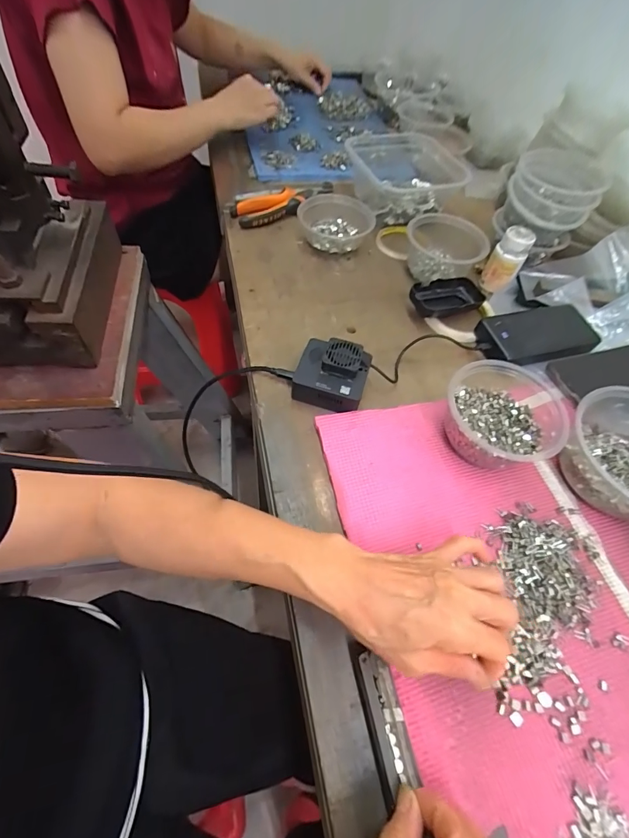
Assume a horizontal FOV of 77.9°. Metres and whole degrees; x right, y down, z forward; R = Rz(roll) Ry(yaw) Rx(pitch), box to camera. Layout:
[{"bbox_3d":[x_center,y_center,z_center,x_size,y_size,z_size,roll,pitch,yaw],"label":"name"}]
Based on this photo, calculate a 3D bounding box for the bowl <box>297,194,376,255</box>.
[{"bbox_3d":[0.036,-0.300,0.591,0.103,0.035,0.096,-10,59,-13],"label":"bowl"}]

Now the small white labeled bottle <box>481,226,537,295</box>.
[{"bbox_3d":[0.276,-0.229,0.560,0.044,0.076,0.041,-8,58,-9],"label":"small white labeled bottle"}]

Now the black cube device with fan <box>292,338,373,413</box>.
[{"bbox_3d":[0.019,-0.050,0.441,0.077,0.043,0.072,16,57,6],"label":"black cube device with fan"}]

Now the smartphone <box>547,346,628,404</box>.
[{"bbox_3d":[0.380,-0.057,0.496,0.167,0.013,0.068,-12,59,-12],"label":"smartphone"}]

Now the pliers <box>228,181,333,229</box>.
[{"bbox_3d":[-0.040,-0.366,0.641,0.193,0.018,0.067,-26,64,-22],"label":"pliers"}]

